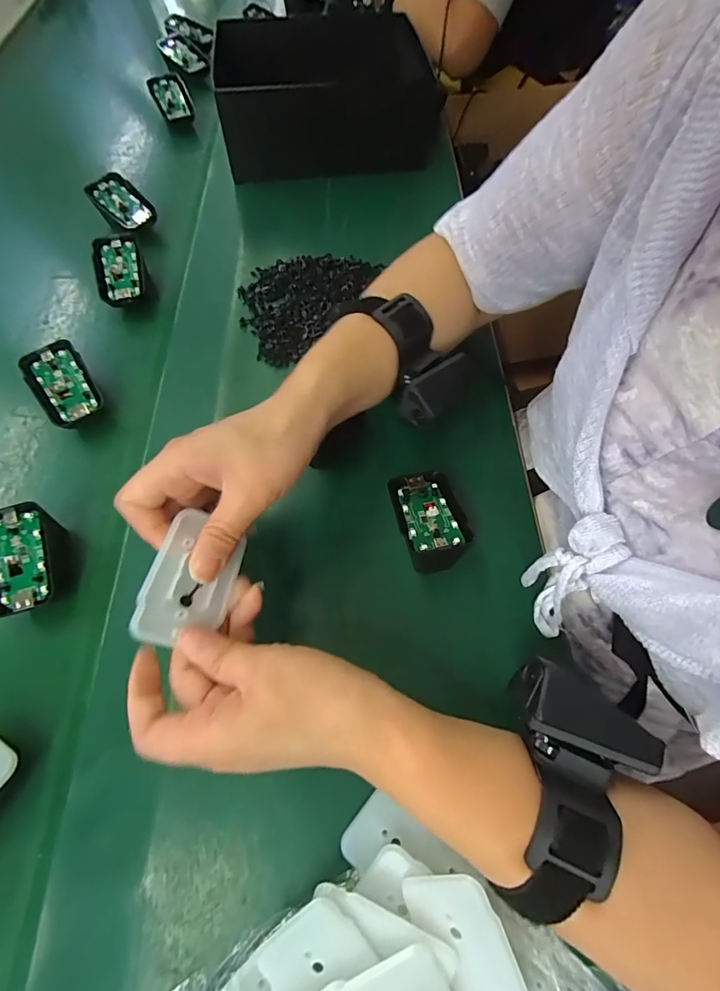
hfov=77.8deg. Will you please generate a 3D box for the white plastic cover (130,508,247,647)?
[{"bbox_3d":[-0.088,0.045,0.238,0.045,0.007,0.068,26,65,-34],"label":"white plastic cover"}]

